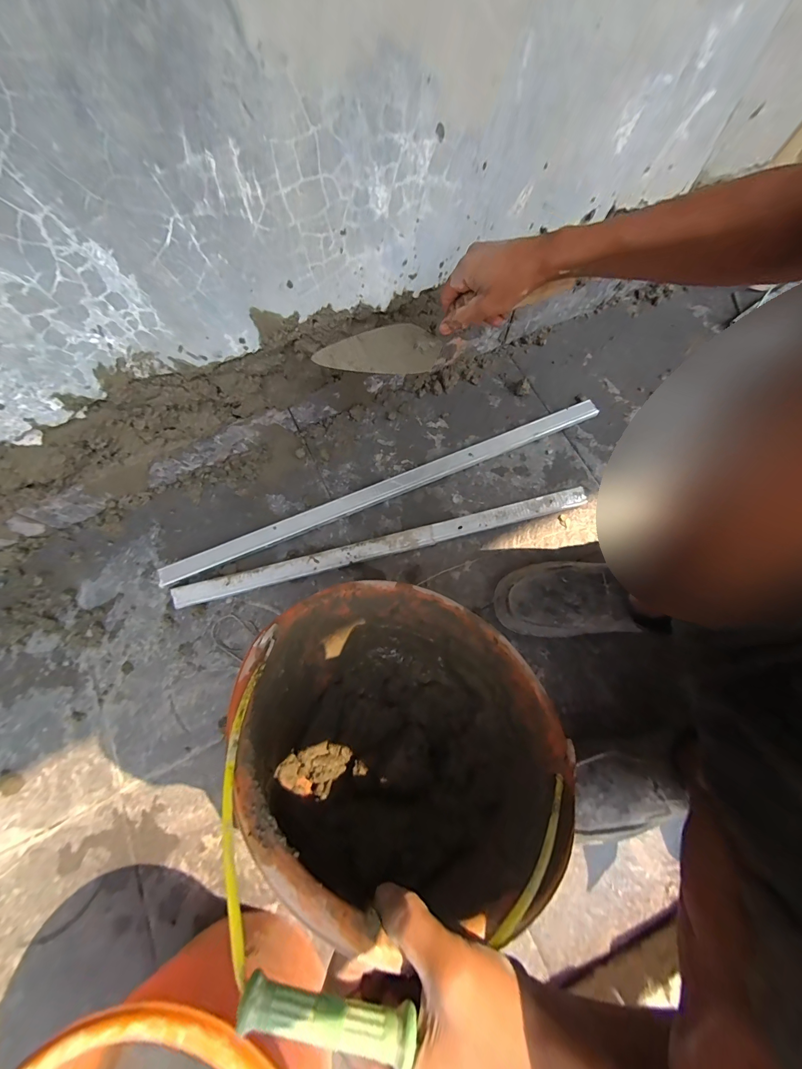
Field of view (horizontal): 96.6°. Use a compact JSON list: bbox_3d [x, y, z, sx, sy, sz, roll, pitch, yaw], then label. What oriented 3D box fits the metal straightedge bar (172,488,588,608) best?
[{"bbox_3d":[-0.019,0.018,0.538,0.619,0.028,0.027,-13,74,-5],"label":"metal straightedge bar"}]

